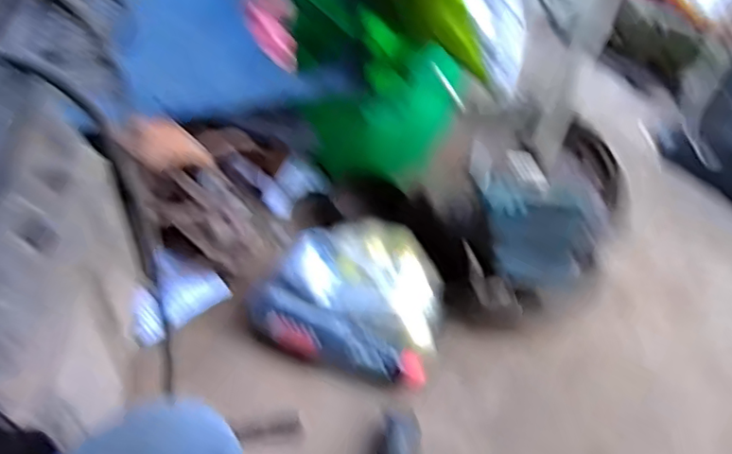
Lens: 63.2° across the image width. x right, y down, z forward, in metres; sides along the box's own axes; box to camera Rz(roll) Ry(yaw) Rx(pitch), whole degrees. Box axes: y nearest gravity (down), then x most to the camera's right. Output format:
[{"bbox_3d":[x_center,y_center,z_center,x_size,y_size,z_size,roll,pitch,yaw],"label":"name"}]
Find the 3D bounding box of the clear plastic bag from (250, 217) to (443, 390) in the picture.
[{"bbox_3d":[-0.016,0.096,0.961,0.278,0.100,0.232,16,51,7],"label":"clear plastic bag"}]

